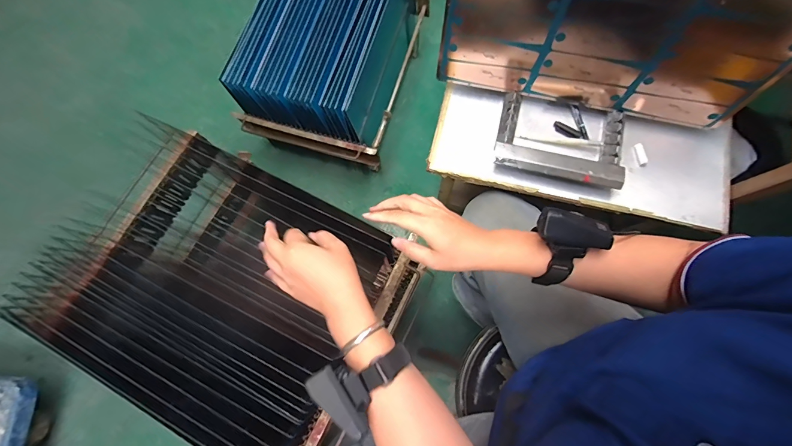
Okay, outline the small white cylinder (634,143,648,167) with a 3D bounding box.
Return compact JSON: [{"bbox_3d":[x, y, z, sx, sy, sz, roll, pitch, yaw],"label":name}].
[{"bbox_3d":[0.396,-0.110,0.568,0.013,0.007,0.038,-10,79,-1],"label":"small white cylinder"}]

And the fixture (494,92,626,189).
[{"bbox_3d":[0.265,-0.134,0.563,0.193,0.024,0.131,15,77,5],"label":"fixture"}]

